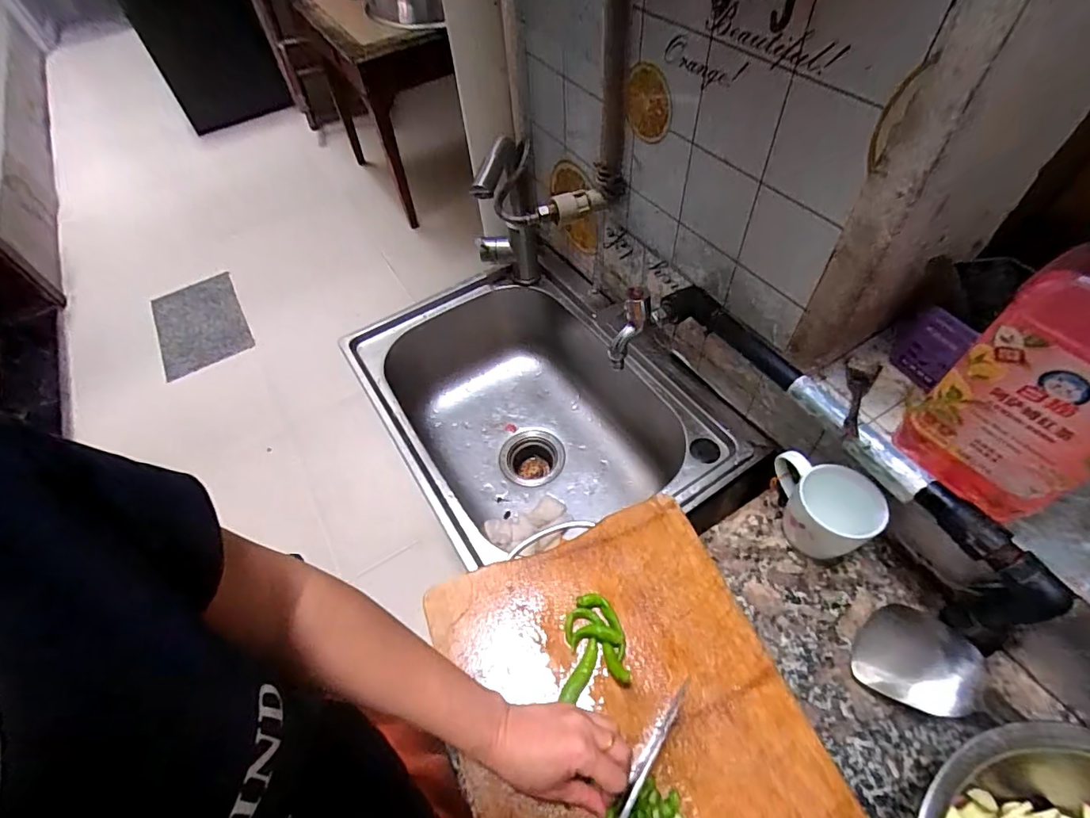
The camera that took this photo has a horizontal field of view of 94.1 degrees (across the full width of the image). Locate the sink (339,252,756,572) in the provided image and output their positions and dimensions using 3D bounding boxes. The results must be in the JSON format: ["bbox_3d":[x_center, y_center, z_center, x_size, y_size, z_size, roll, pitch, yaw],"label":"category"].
[{"bbox_3d":[-0.015,0.018,0.805,0.381,0.198,0.540,-31,59,-17],"label":"sink"}]

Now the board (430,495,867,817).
[{"bbox_3d":[0.080,0.299,0.440,0.292,0.018,0.364,-21,56,-11],"label":"board"}]

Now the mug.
[{"bbox_3d":[0.286,0.100,0.538,0.072,0.084,0.109,-27,57,-14],"label":"mug"}]

